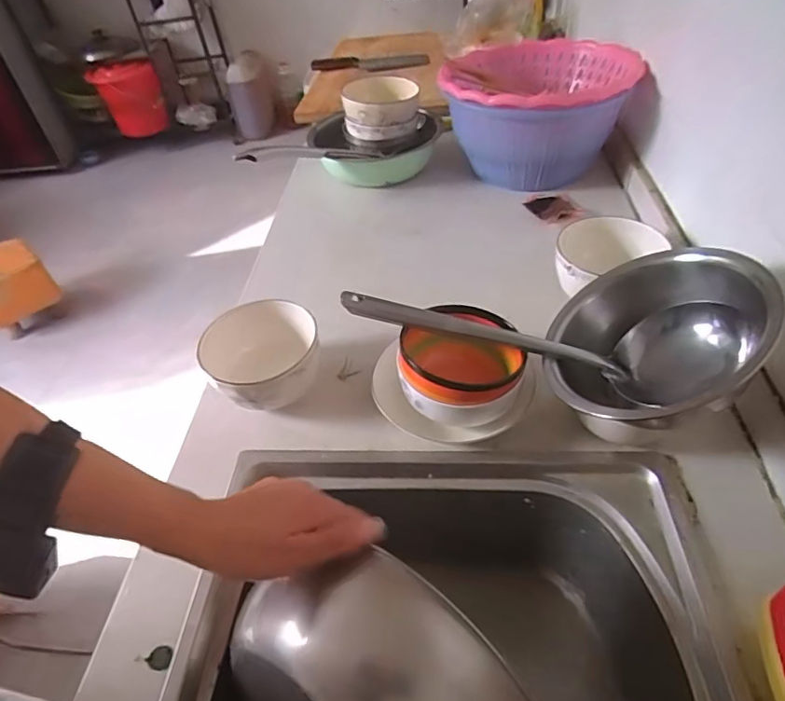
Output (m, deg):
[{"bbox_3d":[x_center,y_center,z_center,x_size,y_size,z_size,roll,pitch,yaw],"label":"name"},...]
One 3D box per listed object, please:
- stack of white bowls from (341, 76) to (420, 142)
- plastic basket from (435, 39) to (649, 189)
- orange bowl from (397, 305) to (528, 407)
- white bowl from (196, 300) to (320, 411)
[{"bbox_3d":[-0.021,-0.427,0.914,0.127,0.067,0.143,-4,45,4],"label":"stack of white bowls"},{"bbox_3d":[0.234,-0.384,0.873,0.288,0.169,0.265,-5,45,3],"label":"plastic basket"},{"bbox_3d":[0.068,0.006,0.529,0.119,0.053,0.119,-4,45,4],"label":"orange bowl"},{"bbox_3d":[-0.142,0.013,0.590,0.120,0.073,0.123,-4,45,4],"label":"white bowl"}]

